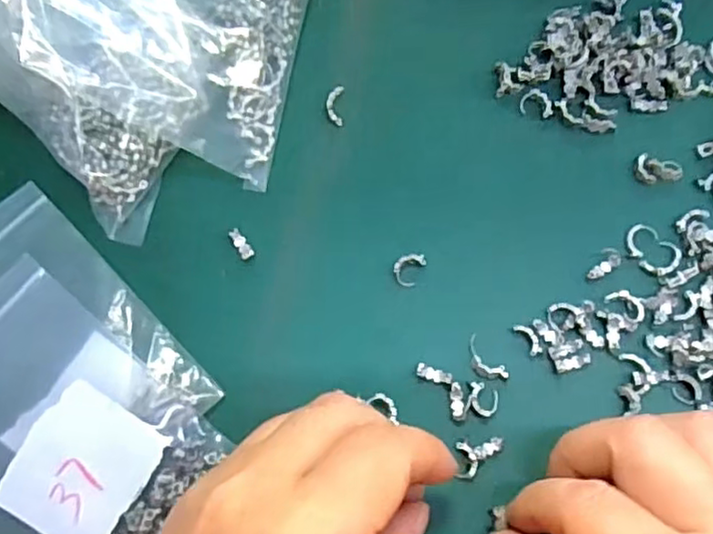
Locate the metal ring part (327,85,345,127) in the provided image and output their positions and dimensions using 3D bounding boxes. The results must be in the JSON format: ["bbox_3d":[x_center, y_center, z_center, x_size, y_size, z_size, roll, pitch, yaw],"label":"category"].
[{"bbox_3d":[-0.009,-0.069,0.280,0.007,0.004,0.018,1,75,2],"label":"metal ring part"}]

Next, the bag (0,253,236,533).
[{"bbox_3d":[-0.114,0.060,0.244,0.113,0.009,0.080,40,79,11],"label":"bag"}]

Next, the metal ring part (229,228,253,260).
[{"bbox_3d":[-0.046,-0.009,0.266,0.005,0.004,0.014,-33,76,-7],"label":"metal ring part"}]

